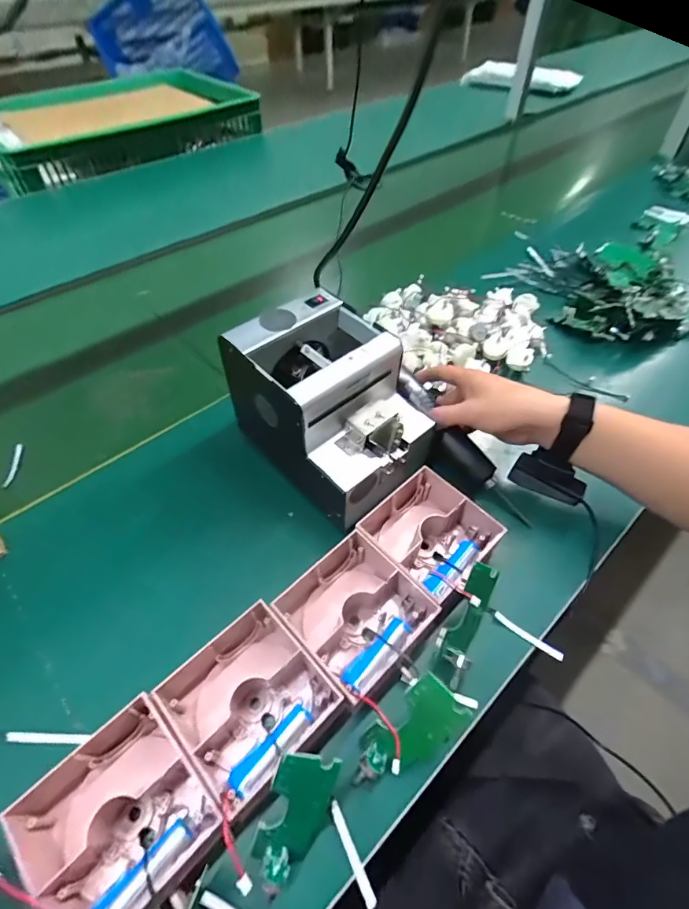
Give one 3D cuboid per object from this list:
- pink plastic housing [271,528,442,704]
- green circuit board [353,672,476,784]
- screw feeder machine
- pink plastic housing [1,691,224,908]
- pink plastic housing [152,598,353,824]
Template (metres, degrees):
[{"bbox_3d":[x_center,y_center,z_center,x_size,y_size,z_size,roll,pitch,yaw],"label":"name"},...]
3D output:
[{"bbox_3d":[0.005,0.133,0.380,0.106,0.041,0.114,-37,60,-27],"label":"pink plastic housing"},{"bbox_3d":[0.050,0.208,0.321,0.047,0.024,0.094,34,102,1],"label":"green circuit board"},{"bbox_3d":[-0.014,-0.048,0.448,0.127,0.146,0.174,-35,59,-25],"label":"screw feeder machine"},{"bbox_3d":[-0.152,0.241,0.295,0.111,0.053,0.112,38,60,26],"label":"pink plastic housing"},{"bbox_3d":[-0.073,0.185,0.338,0.103,0.047,0.115,-36,59,-26],"label":"pink plastic housing"}]

